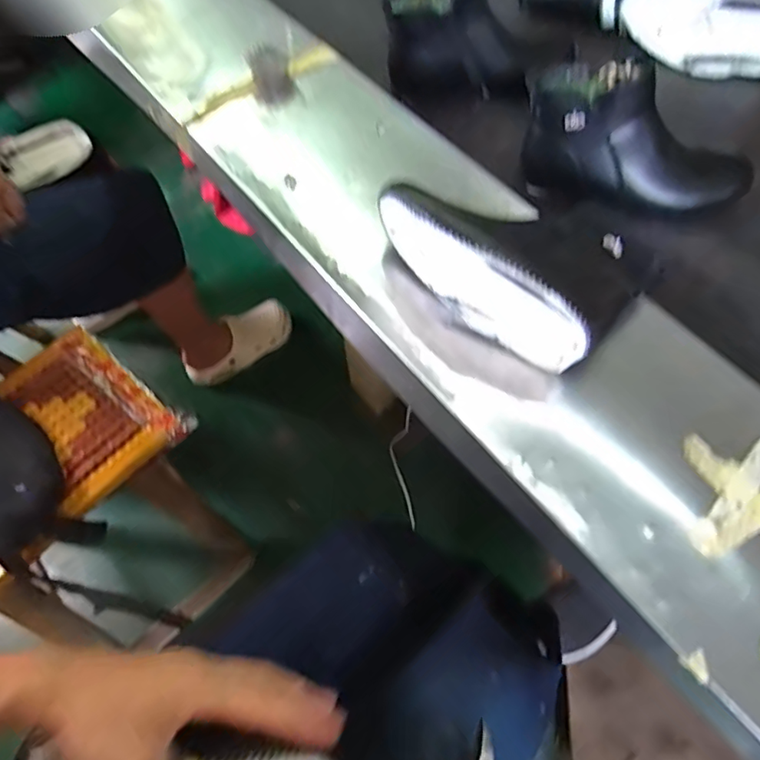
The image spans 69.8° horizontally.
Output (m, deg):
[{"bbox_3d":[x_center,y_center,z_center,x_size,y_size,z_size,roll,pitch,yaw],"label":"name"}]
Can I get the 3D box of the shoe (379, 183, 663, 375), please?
[{"bbox_3d":[0.122,-0.122,0.504,0.232,0.092,0.139,36,69,17],"label":"shoe"}]

